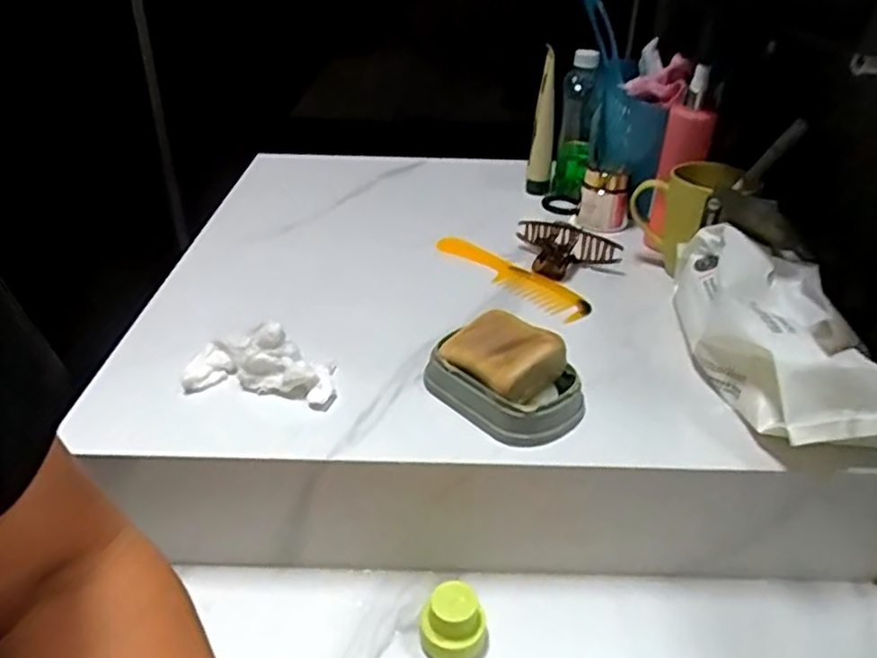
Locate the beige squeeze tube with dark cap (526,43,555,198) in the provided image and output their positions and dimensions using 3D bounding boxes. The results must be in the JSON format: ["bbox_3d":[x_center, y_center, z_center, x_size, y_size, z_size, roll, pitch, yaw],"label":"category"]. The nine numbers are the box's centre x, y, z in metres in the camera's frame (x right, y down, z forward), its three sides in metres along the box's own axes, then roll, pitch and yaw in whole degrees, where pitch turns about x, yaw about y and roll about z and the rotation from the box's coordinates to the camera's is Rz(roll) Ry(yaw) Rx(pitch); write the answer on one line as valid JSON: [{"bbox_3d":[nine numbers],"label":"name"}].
[{"bbox_3d":[0.126,-0.244,0.823,0.027,0.168,0.034,4,33,5],"label":"beige squeeze tube with dark cap"}]

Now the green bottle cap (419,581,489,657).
[{"bbox_3d":[0.010,0.207,0.478,0.049,0.045,0.044,1,33,1],"label":"green bottle cap"}]

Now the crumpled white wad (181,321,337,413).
[{"bbox_3d":[-0.139,0.027,0.535,0.120,0.046,0.047,7,33,9],"label":"crumpled white wad"}]

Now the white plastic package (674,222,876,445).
[{"bbox_3d":[0.264,-0.003,0.566,0.101,0.085,0.256,-5,33,-9],"label":"white plastic package"}]

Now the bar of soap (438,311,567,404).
[{"bbox_3d":[0.048,0.019,0.523,0.062,0.038,0.083,-27,42,-36],"label":"bar of soap"}]

